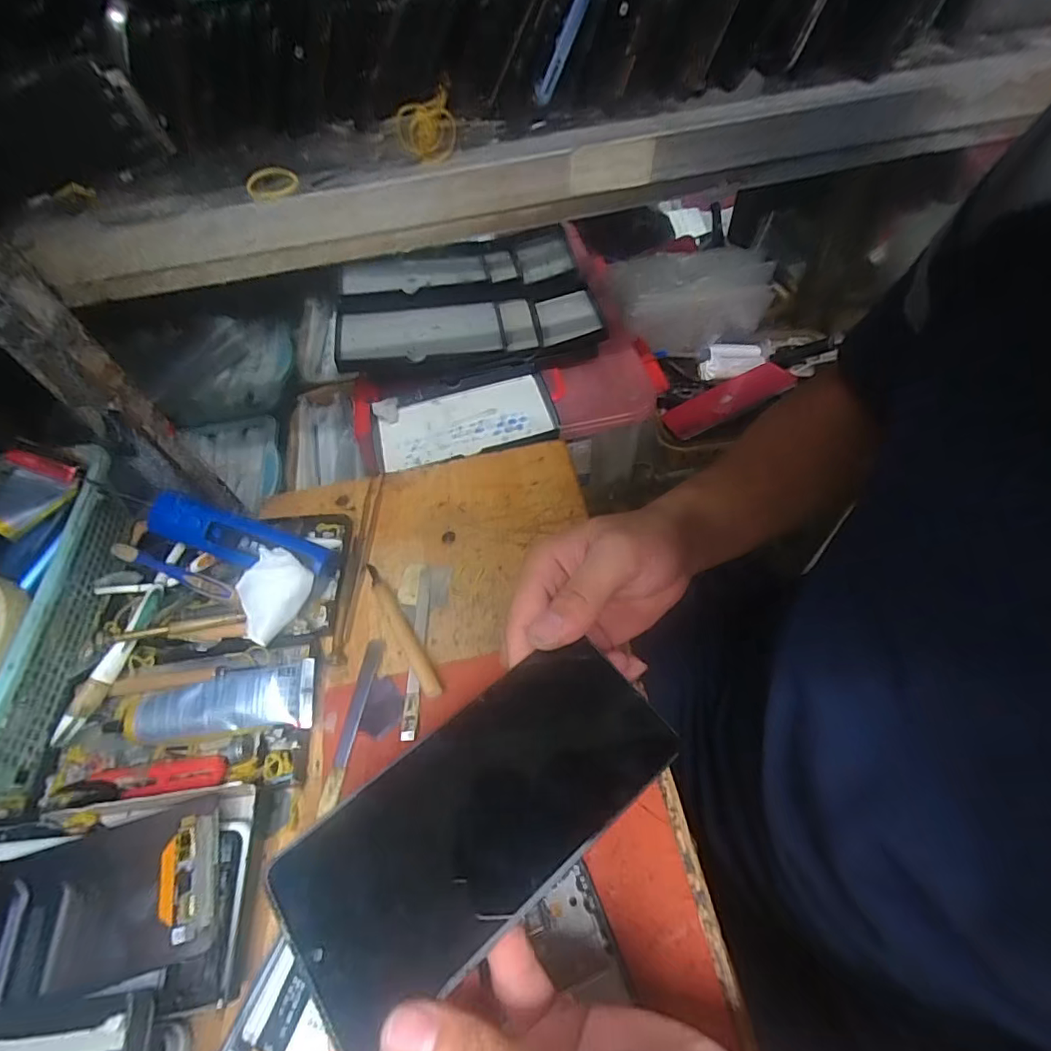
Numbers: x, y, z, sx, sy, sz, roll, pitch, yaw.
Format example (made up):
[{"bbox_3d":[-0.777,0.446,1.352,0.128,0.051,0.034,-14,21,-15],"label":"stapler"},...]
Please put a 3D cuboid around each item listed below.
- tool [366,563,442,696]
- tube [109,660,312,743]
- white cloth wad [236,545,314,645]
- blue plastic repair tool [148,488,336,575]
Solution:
[{"bbox_3d":[-0.093,0.072,0.376,0.013,0.019,0.124,-30,59,-15],"label":"tool"},{"bbox_3d":[-0.212,0.119,0.345,0.135,0.018,0.041,-8,56,0],"label":"tube"},{"bbox_3d":[-0.179,0.051,0.367,0.040,0.047,0.057,35,66,25],"label":"white cloth wad"},{"bbox_3d":[-0.215,0.009,0.391,0.134,0.030,0.038,16,54,-7],"label":"blue plastic repair tool"}]

